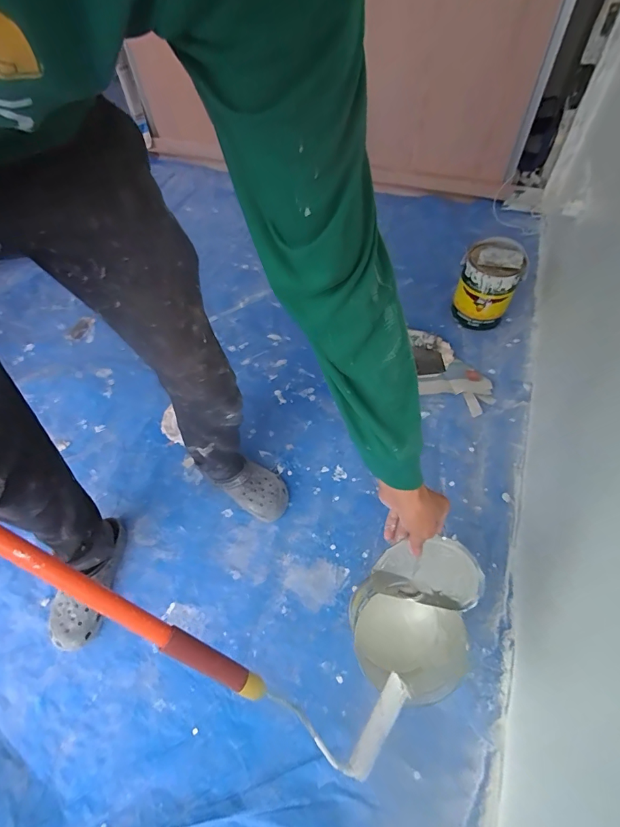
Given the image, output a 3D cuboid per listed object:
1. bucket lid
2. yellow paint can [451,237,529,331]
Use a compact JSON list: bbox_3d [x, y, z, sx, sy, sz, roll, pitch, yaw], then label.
[{"bbox_3d":[0.168,0.230,0.574,0.149,0.127,0.018,10,29,1],"label":"bucket lid"},{"bbox_3d":[0.532,-0.388,1.230,0.162,0.223,0.178,-1,55,2],"label":"yellow paint can"}]

